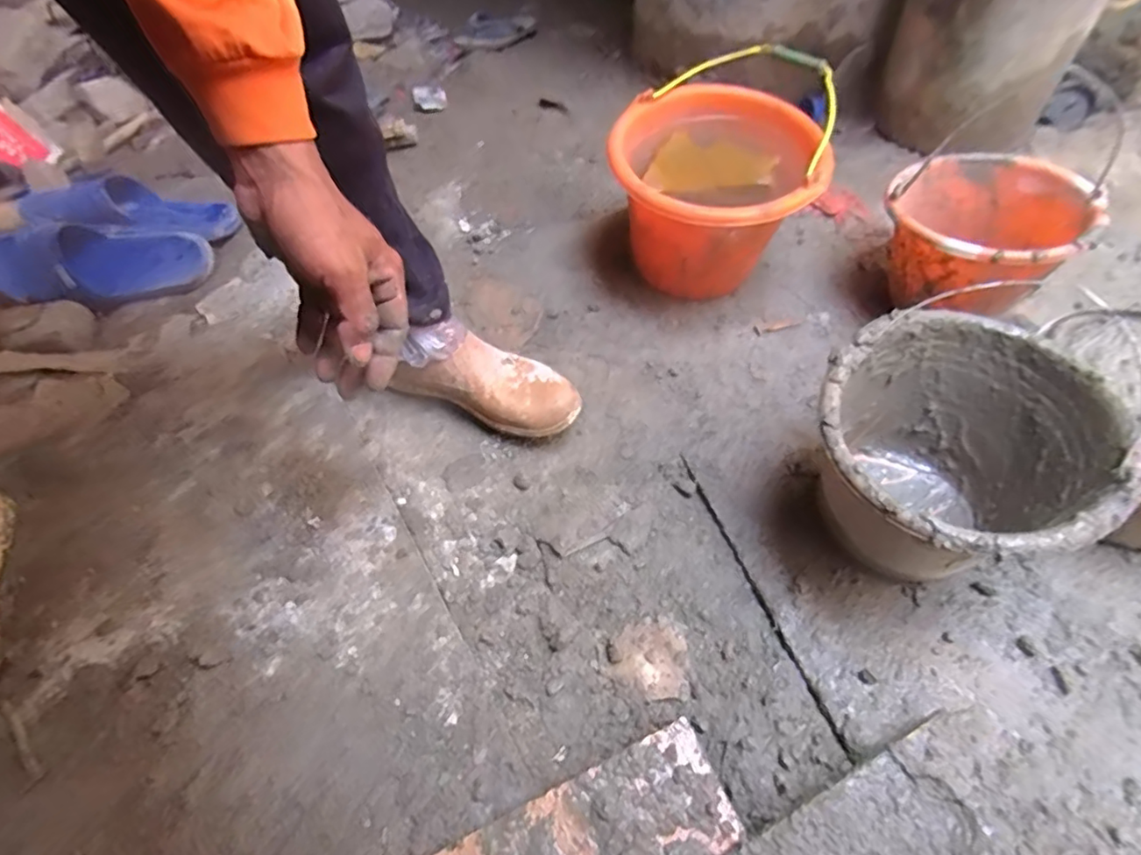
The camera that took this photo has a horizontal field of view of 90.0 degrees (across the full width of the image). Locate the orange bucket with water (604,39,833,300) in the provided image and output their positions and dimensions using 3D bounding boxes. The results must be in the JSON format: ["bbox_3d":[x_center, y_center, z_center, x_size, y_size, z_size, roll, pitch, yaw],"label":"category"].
[{"bbox_3d":[0.204,-0.328,0.814,0.270,0.232,0.305,19,56,15],"label":"orange bucket with water"}]

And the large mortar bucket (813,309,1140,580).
[{"bbox_3d":[0.340,0.038,0.546,0.231,0.182,0.258,18,56,15],"label":"large mortar bucket"}]

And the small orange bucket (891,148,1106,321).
[{"bbox_3d":[0.542,-0.248,0.782,0.221,0.168,0.230,-1,52,2],"label":"small orange bucket"}]

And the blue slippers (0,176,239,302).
[{"bbox_3d":[-0.707,-0.292,0.873,0.286,0.100,0.240,-1,53,2],"label":"blue slippers"}]

